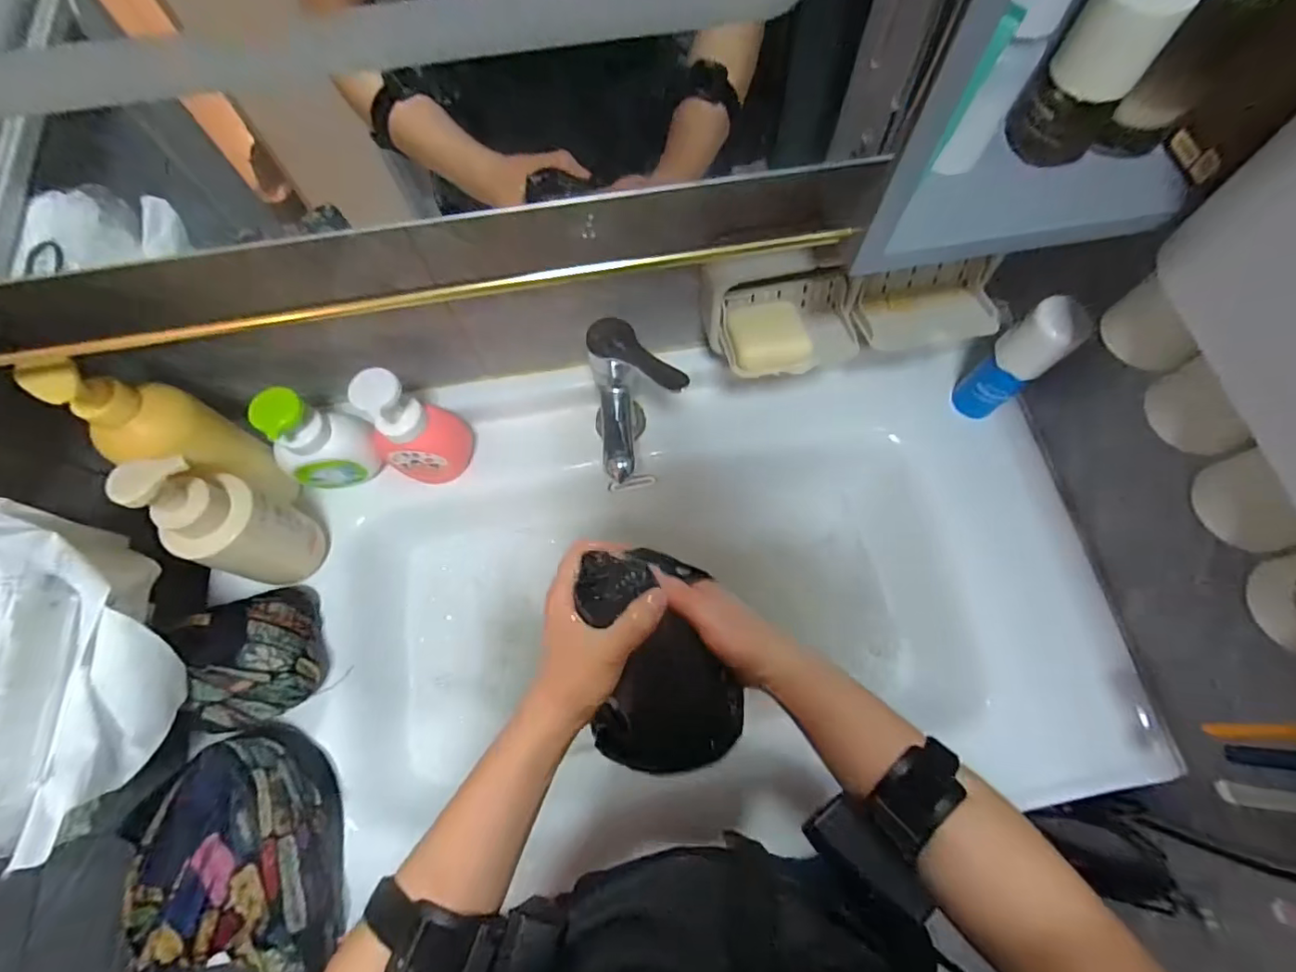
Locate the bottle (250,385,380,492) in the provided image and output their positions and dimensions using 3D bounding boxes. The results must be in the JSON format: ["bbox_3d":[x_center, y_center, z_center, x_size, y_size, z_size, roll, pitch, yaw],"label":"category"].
[{"bbox_3d":[-0.329,-0.048,0.555,0.088,0.134,0.060,-19,70,-6],"label":"bottle"}]

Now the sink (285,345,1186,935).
[{"bbox_3d":[0.065,0.109,0.616,0.790,0.133,0.453,-6,69,-1],"label":"sink"}]

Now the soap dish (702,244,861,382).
[{"bbox_3d":[0.124,-0.149,0.487,0.131,0.097,0.083,-9,69,-2],"label":"soap dish"}]

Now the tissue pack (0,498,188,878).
[{"bbox_3d":[-0.419,0.128,0.395,0.098,0.109,0.229,-11,70,-3],"label":"tissue pack"}]

